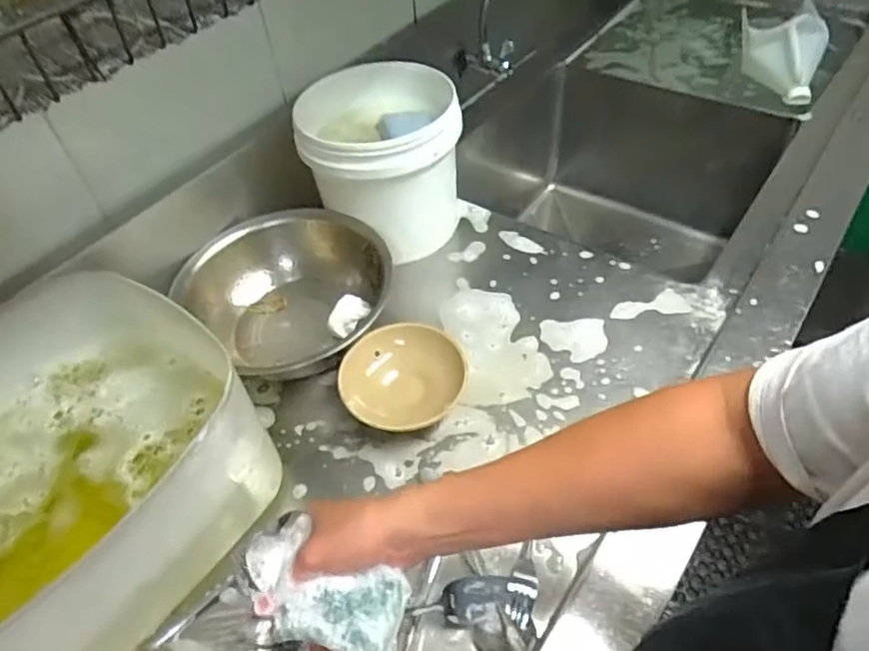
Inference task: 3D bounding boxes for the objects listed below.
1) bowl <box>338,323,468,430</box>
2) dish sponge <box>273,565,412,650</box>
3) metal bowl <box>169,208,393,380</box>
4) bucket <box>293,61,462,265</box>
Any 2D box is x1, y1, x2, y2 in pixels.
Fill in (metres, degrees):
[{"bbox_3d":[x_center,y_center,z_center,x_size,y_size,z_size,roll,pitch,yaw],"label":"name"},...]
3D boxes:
[{"bbox_3d":[-0.039,0.067,0.701,0.138,0.059,0.131,-2,49,3],"label":"bowl"},{"bbox_3d":[-0.071,0.213,0.464,0.097,0.022,0.060,9,51,12],"label":"dish sponge"},{"bbox_3d":[-0.187,-0.045,0.792,0.232,0.088,0.200,-29,53,-19],"label":"metal bowl"},{"bbox_3d":[-0.071,-0.228,0.864,0.203,0.197,0.205,-8,49,-2],"label":"bucket"}]

